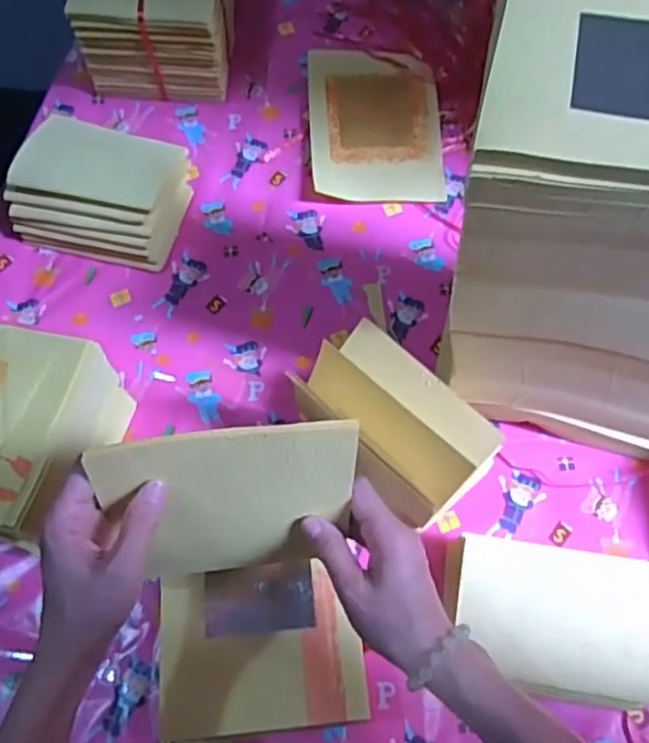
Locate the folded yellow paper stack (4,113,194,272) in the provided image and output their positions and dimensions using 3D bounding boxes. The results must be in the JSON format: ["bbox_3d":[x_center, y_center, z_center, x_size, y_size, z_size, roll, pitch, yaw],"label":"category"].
[{"bbox_3d":[-0.249,-0.204,0.756,0.168,0.075,0.138,13,69,3],"label":"folded yellow paper stack"}]

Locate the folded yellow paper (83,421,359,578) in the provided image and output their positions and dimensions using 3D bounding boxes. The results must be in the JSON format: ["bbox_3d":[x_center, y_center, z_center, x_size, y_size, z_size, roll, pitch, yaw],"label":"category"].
[{"bbox_3d":[-0.059,0.091,0.442,0.156,0.137,0.014,-4,39,-5],"label":"folded yellow paper"}]

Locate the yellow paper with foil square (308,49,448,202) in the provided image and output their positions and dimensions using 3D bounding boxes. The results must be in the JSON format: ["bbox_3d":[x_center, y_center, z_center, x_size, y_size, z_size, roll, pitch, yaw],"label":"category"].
[{"bbox_3d":[0.064,-0.313,0.836,0.162,0.013,0.230,-1,69,-2],"label":"yellow paper with foil square"}]

